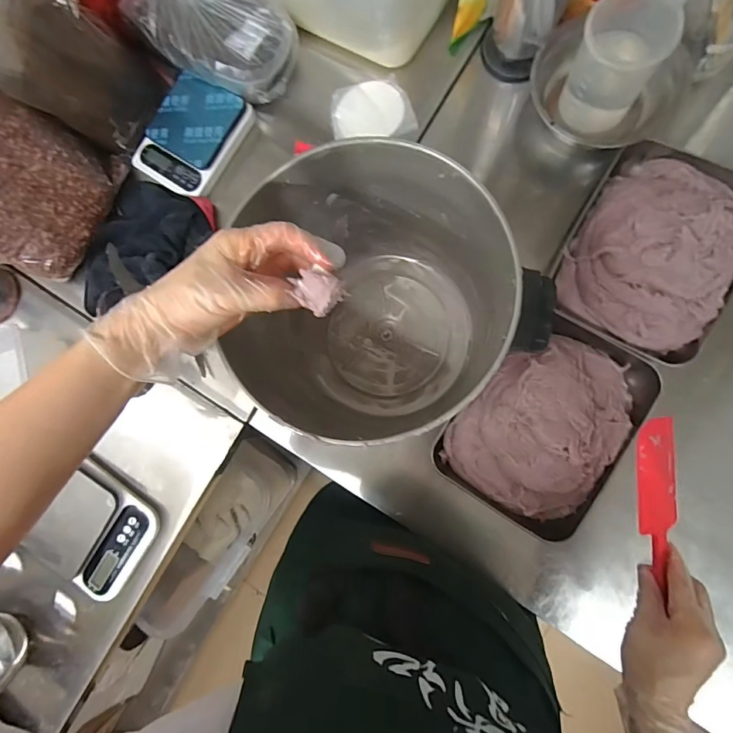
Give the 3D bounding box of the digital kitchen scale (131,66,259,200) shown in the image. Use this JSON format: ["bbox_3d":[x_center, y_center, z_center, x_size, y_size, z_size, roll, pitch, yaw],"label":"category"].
[{"bbox_3d":[-0.273,-0.356,0.674,0.134,0.028,0.168,33,91,8],"label":"digital kitchen scale"}]

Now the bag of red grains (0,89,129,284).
[{"bbox_3d":[-0.487,-0.251,0.594,0.064,0.227,0.206,38,97,38],"label":"bag of red grains"}]

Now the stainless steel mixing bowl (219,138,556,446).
[{"bbox_3d":[0.014,-0.072,0.487,0.227,0.250,0.241,-31,83,5],"label":"stainless steel mixing bowl"}]

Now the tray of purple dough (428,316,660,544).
[{"bbox_3d":[0.221,0.067,0.540,0.190,0.066,0.255,34,91,8],"label":"tray of purple dough"}]

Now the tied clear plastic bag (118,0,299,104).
[{"bbox_3d":[-0.223,-0.501,0.633,0.225,0.086,0.150,30,90,9],"label":"tied clear plastic bag"}]

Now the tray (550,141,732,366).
[{"bbox_3d":[0.365,-0.154,0.533,0.193,0.080,0.254,29,90,9],"label":"tray"}]

